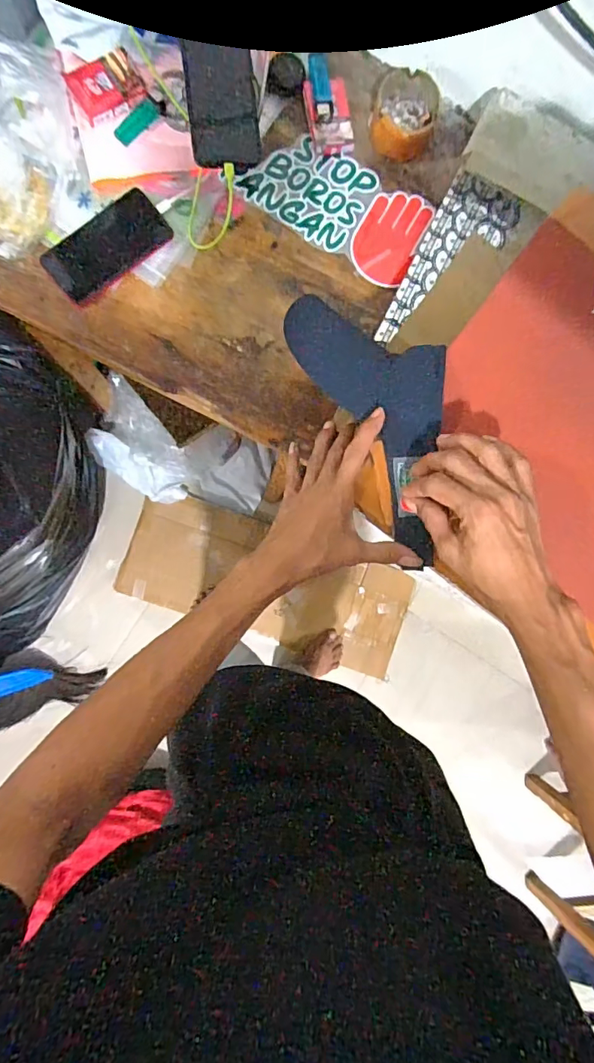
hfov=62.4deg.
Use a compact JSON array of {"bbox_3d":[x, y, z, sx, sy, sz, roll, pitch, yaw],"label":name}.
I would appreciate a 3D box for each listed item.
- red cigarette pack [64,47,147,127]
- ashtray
[{"bbox_3d":[-0.230,-0.542,0.597,0.080,0.016,0.057,-34,92,-6],"label":"red cigarette pack"},{"bbox_3d":[0.138,-0.533,0.632,0.083,0.037,0.098,13,87,-6],"label":"ashtray"}]

